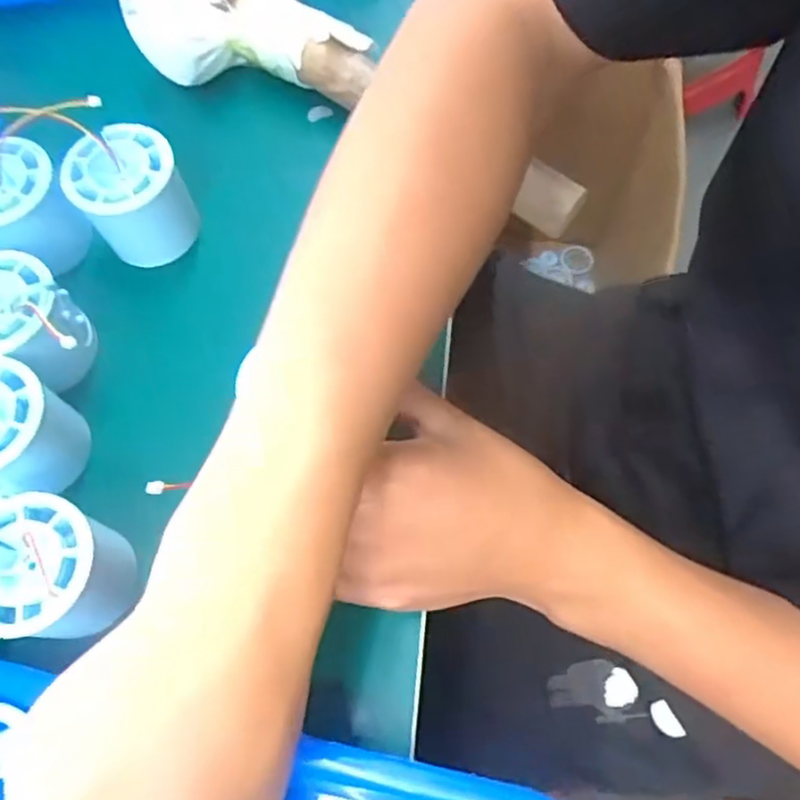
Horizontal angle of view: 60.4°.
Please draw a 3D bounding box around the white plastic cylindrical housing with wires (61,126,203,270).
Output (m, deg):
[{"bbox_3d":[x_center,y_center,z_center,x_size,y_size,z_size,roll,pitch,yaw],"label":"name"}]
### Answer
[{"bbox_3d":[-0.140,-0.109,0.362,0.055,0.049,0.049,-29,69,-8],"label":"white plastic cylindrical housing with wires"}]

